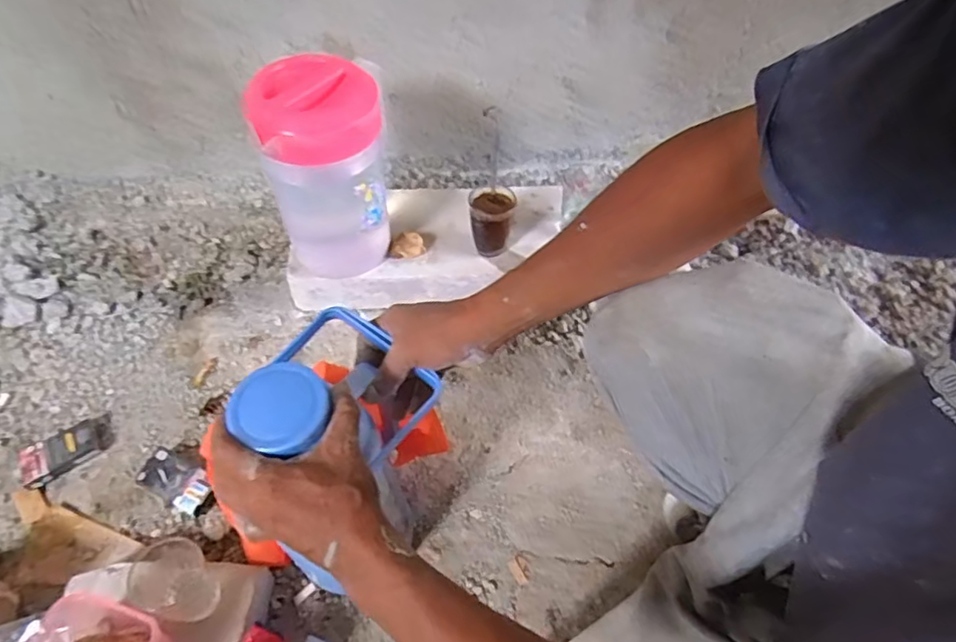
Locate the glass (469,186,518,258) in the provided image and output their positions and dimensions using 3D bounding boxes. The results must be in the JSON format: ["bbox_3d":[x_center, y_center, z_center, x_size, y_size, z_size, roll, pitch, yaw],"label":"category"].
[{"bbox_3d":[0.022,-0.140,0.847,0.062,0.091,0.071,-1,52,0],"label":"glass"}]

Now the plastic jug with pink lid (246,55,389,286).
[{"bbox_3d":[-0.195,-0.186,0.769,0.158,0.262,0.133,-8,52,-5],"label":"plastic jug with pink lid"}]

